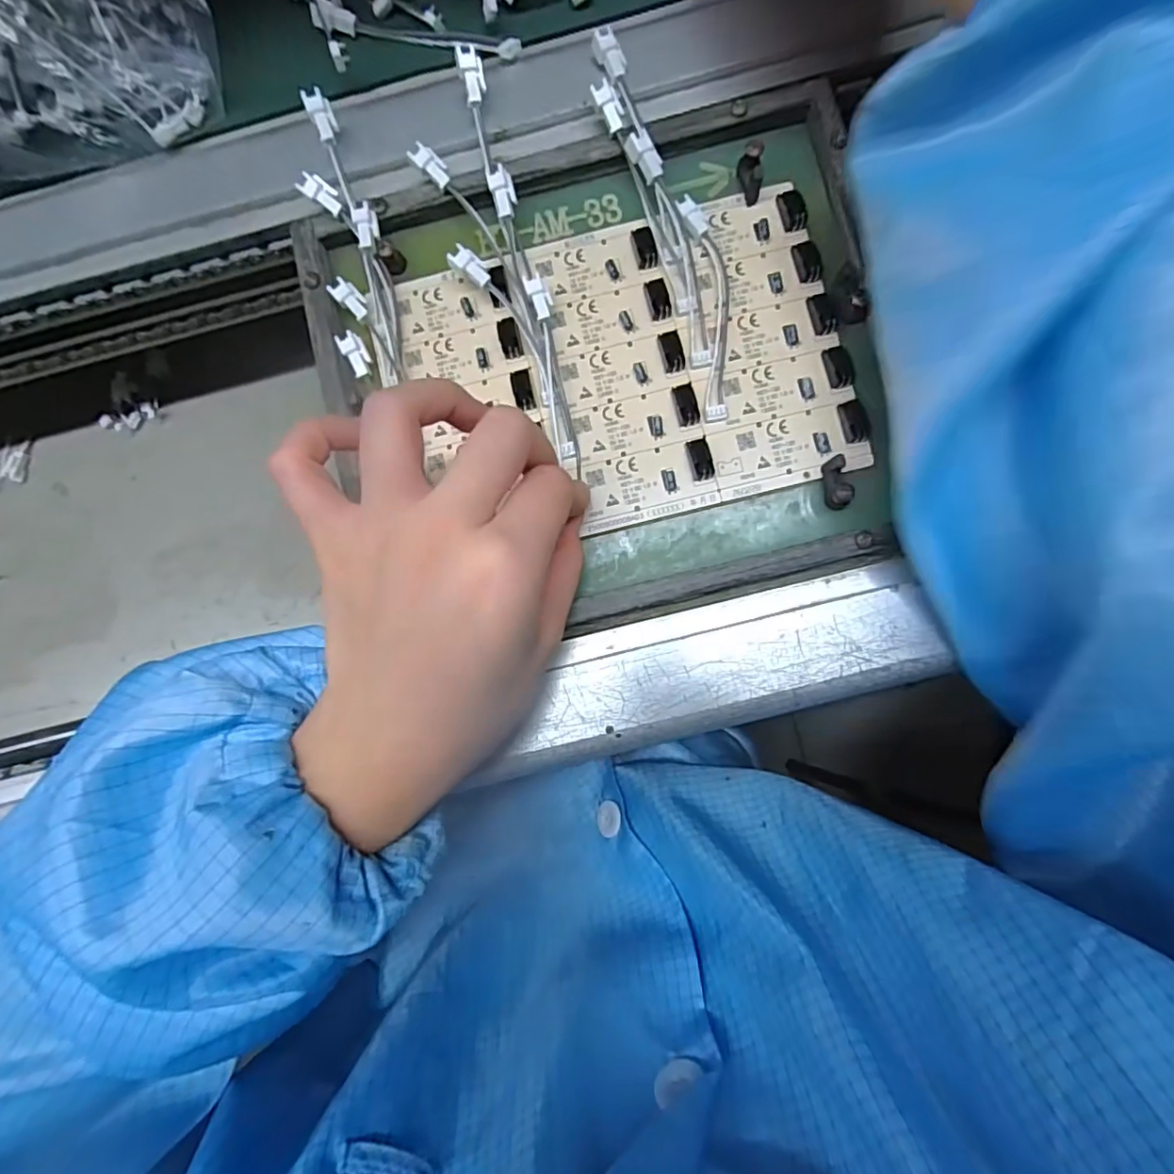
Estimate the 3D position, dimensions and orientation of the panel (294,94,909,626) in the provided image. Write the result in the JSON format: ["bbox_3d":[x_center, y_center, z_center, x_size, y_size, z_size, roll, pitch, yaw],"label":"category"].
[{"bbox_3d":[0.010,-0.087,0.248,0.227,0.018,0.199,-14,86,4],"label":"panel"}]

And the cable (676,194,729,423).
[{"bbox_3d":[0.053,-0.118,0.249,0.017,0.008,0.095,-8,84,2],"label":"cable"}]

